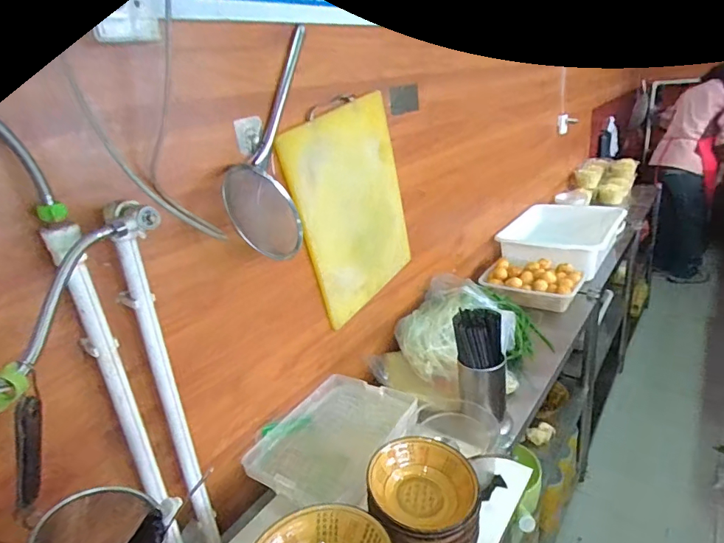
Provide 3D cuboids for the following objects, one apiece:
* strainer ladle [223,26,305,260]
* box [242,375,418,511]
[{"bbox_3d":[-0.150,-0.229,0.794,0.060,0.421,0.163,2,-12,20],"label":"strainer ladle"},{"bbox_3d":[-0.049,0.335,0.898,0.220,0.064,0.317,9,27,34],"label":"box"}]

